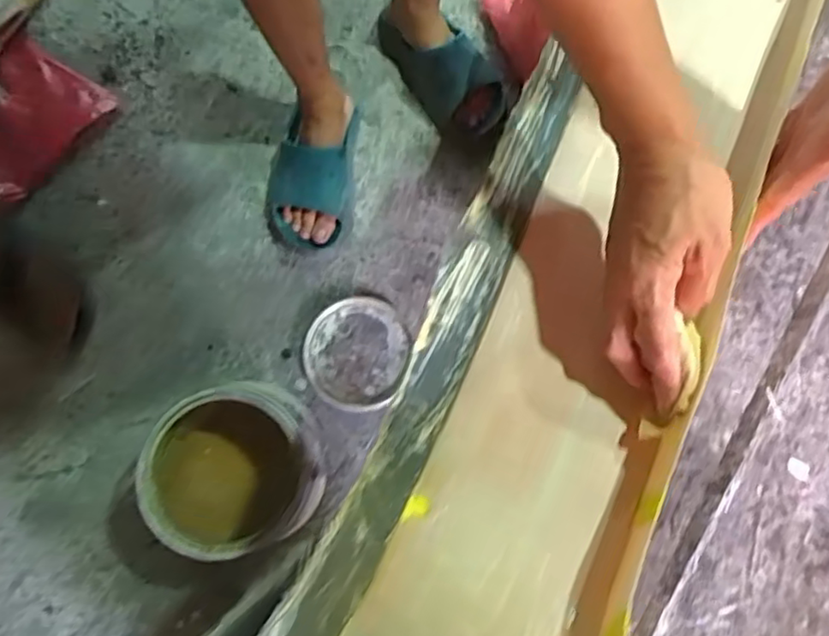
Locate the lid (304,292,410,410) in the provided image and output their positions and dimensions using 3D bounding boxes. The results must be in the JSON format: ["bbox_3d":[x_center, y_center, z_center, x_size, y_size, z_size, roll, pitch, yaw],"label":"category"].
[{"bbox_3d":[-0.076,0.046,0.854,0.136,0.019,0.147,1,74,-3],"label":"lid"}]

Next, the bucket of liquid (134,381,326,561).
[{"bbox_3d":[-0.197,0.170,0.703,0.145,0.193,0.157,1,74,-3],"label":"bucket of liquid"}]

